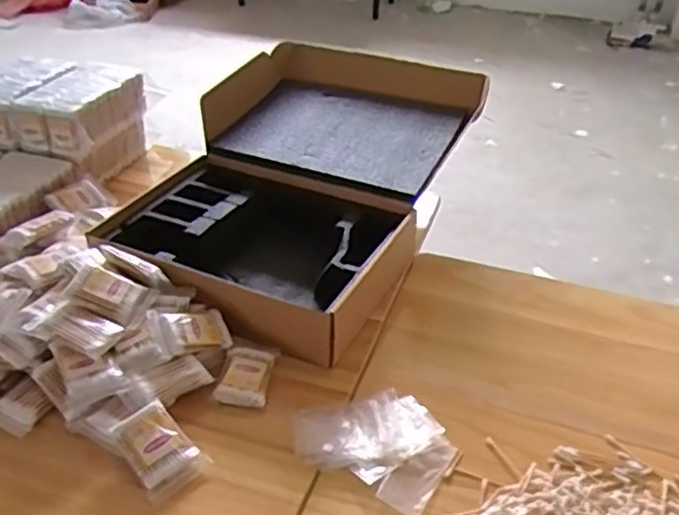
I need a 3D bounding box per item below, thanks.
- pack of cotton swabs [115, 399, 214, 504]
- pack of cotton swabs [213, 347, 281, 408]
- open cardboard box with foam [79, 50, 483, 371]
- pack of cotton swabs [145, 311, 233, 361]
[{"bbox_3d":[-0.177,0.188,0.662,0.060,0.018,0.090,-31,74,-30],"label":"pack of cotton swabs"},{"bbox_3d":[-0.103,0.129,0.759,0.054,0.014,0.089,7,35,5],"label":"pack of cotton swabs"},{"bbox_3d":[-0.049,-0.138,1.042,0.394,0.150,0.619,18,38,20],"label":"open cardboard box with foam"},{"bbox_3d":[-0.169,0.082,0.772,0.092,0.012,0.060,-2,53,-43],"label":"pack of cotton swabs"}]

